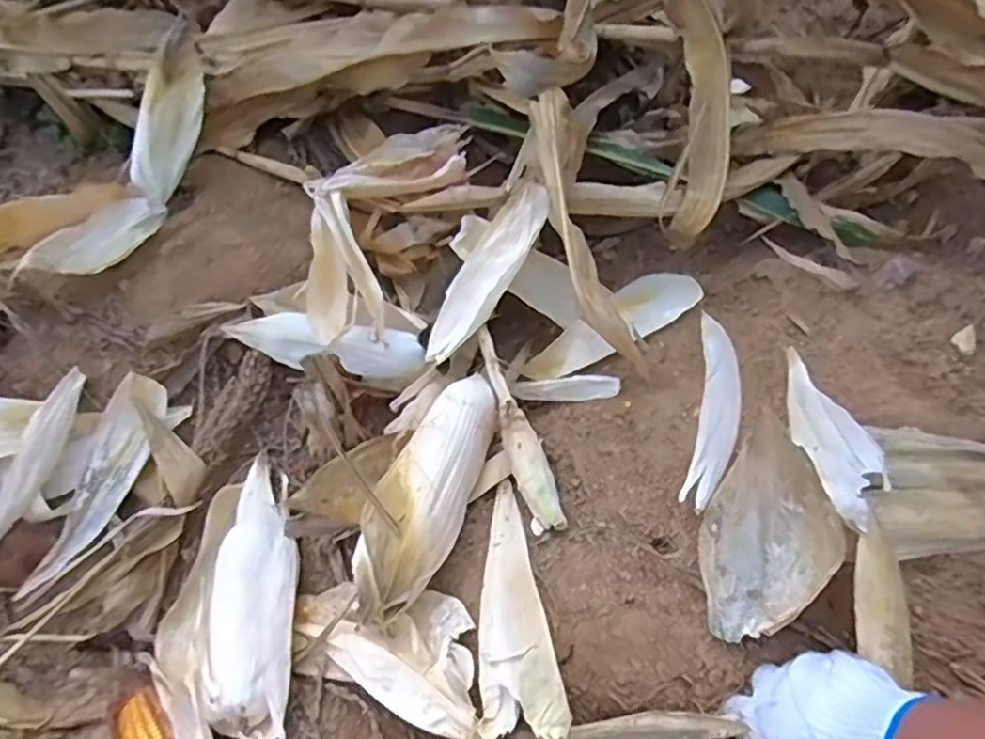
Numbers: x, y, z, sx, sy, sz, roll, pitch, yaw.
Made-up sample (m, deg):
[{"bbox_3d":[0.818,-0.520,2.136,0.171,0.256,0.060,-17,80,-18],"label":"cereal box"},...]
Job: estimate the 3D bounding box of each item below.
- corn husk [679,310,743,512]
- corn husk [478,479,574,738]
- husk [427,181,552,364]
[{"bbox_3d":[0.206,0.036,0.622,0.041,0.030,0.211,12,56,12],"label":"corn husk"},{"bbox_3d":[0.016,0.186,0.556,0.062,0.026,0.217,-6,41,-1],"label":"corn husk"},{"bbox_3d":[-0.007,-0.108,0.734,0.064,0.026,0.228,24,72,19],"label":"husk"}]

